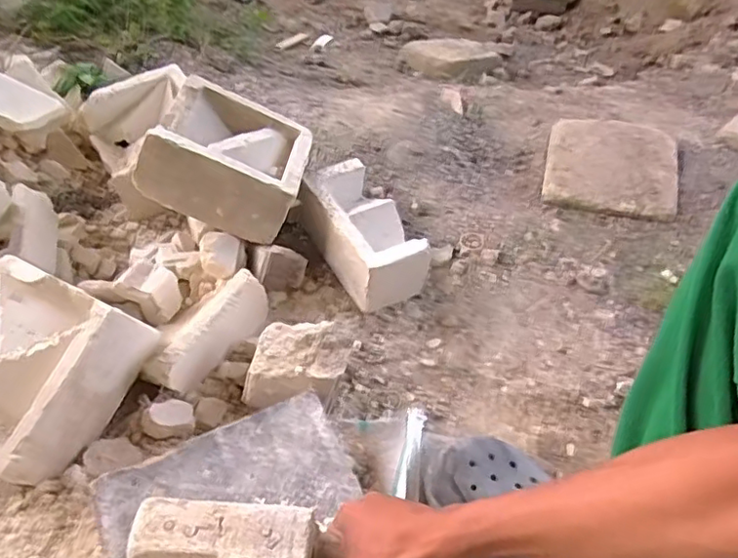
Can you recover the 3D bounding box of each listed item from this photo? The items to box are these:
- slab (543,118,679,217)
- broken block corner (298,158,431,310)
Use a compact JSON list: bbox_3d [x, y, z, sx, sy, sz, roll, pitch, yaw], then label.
[{"bbox_3d":[0.394,-0.186,0.957,0.203,0.044,0.191,14,51,9],"label":"slab"},{"bbox_3d":[-0.009,-0.069,0.853,0.107,0.100,0.197,-24,58,-21],"label":"broken block corner"}]

